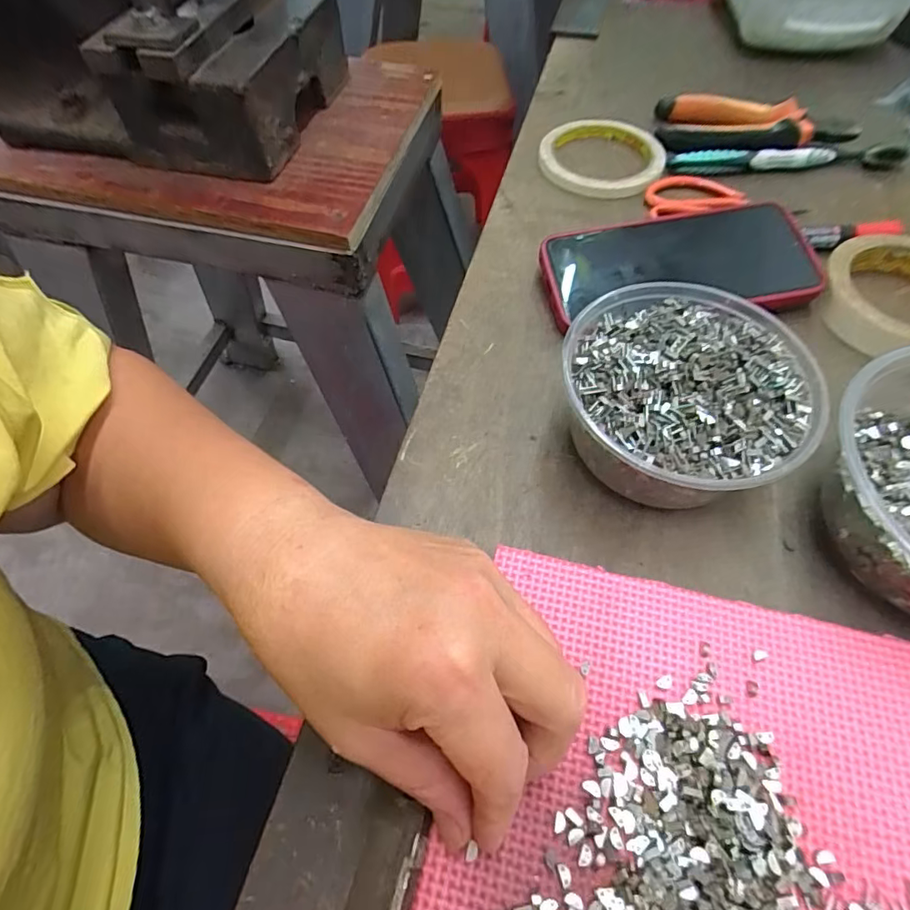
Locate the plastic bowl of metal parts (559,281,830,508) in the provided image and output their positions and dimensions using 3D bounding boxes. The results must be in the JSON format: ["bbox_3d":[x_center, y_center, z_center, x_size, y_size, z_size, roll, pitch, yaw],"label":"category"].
[{"bbox_3d":[0.109,-0.024,0.264,0.109,0.062,0.116,0,59,0],"label":"plastic bowl of metal parts"}]

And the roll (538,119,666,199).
[{"bbox_3d":[0.119,-0.242,0.431,0.098,0.012,0.098,0,59,0],"label":"roll"}]

